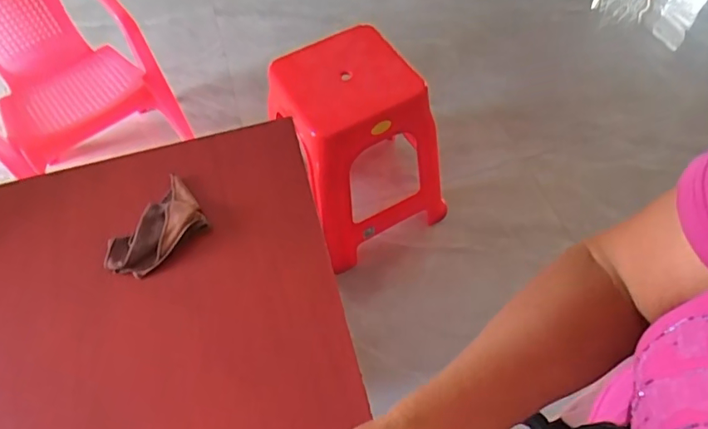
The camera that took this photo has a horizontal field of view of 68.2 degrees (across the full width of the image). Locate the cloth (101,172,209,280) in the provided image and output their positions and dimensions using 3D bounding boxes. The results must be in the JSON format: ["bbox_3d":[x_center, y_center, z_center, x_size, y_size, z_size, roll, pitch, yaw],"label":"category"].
[{"bbox_3d":[-0.331,0.020,0.857,0.169,0.029,0.132,-39,62,-19],"label":"cloth"}]

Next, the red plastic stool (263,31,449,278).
[{"bbox_3d":[0.014,-0.168,1.290,0.331,0.432,0.328,-25,59,-12],"label":"red plastic stool"}]

